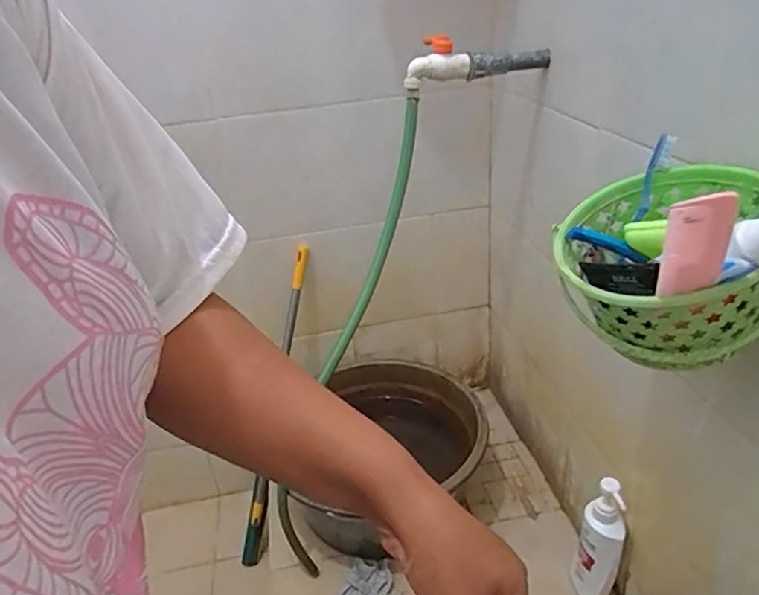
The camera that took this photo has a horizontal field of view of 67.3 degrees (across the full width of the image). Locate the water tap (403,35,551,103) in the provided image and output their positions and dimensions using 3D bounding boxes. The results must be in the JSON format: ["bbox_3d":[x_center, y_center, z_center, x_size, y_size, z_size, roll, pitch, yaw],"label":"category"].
[{"bbox_3d":[0.148,-0.359,0.865,0.221,0.074,0.041,-7,29,-1],"label":"water tap"}]

